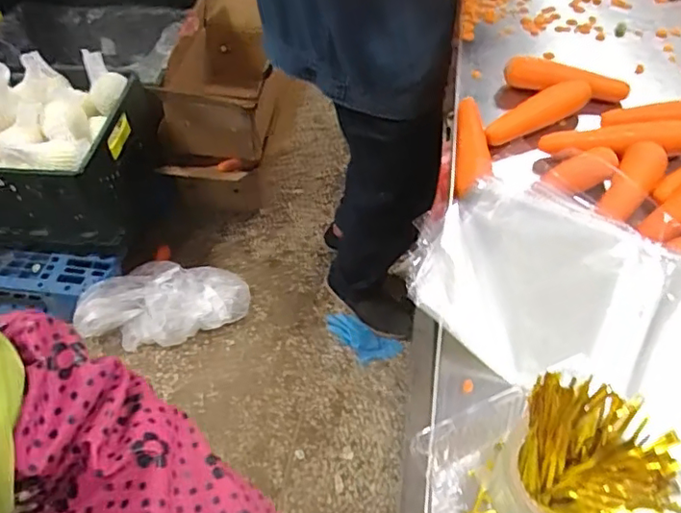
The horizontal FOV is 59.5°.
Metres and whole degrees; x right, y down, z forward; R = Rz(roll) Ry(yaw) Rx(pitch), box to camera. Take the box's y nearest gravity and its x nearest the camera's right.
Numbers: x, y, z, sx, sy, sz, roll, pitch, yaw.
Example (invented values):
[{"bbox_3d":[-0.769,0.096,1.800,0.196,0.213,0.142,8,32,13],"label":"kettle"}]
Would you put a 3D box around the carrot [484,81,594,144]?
[{"bbox_3d":[0.246,-0.180,0.732,0.142,0.033,0.027,-23,54,-15],"label":"carrot"}]

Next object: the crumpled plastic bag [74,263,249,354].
[{"bbox_3d":[-0.434,0.120,1.551,0.383,0.115,0.210,-12,52,-7],"label":"crumpled plastic bag"}]

